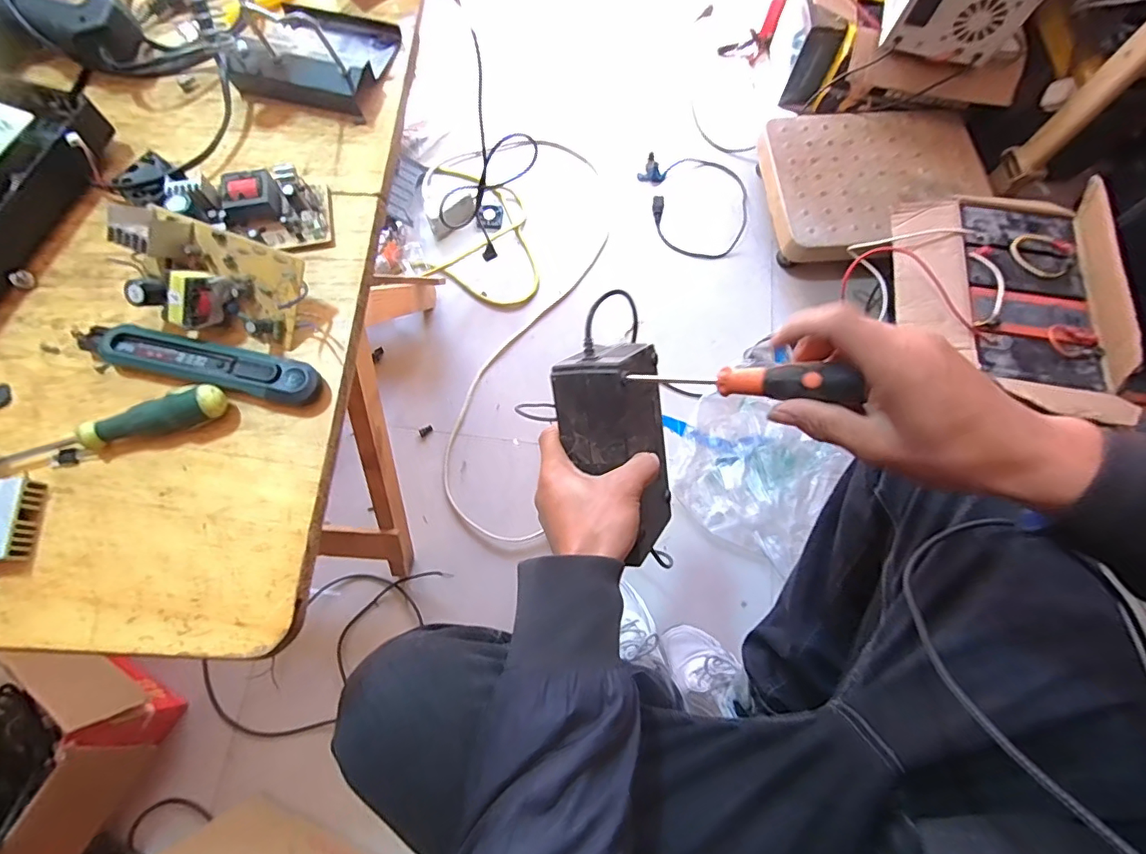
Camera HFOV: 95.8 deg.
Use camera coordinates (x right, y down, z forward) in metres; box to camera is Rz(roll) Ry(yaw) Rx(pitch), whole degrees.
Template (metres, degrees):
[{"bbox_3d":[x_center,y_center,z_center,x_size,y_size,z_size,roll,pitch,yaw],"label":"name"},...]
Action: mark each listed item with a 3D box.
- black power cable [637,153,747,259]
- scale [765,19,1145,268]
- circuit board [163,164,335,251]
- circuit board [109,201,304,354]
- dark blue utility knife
[{"bbox_3d":[0.267,-0.469,1.087,0.201,0.027,0.242,-14,73,-6],"label":"black power cable"},{"bbox_3d":[0.647,-0.584,0.738,0.511,0.665,0.338,-10,72,-5],"label":"scale"},{"bbox_3d":[-0.231,-0.157,0.376,0.095,0.033,0.053,-12,72,-5],"label":"circuit board"},{"bbox_3d":[-0.247,-0.099,0.344,0.120,0.035,0.064,20,104,3],"label":"circuit board"},{"bbox_3d":[-0.251,-0.043,0.347,0.162,0.015,0.031,14,72,3],"label":"dark blue utility knife"}]

